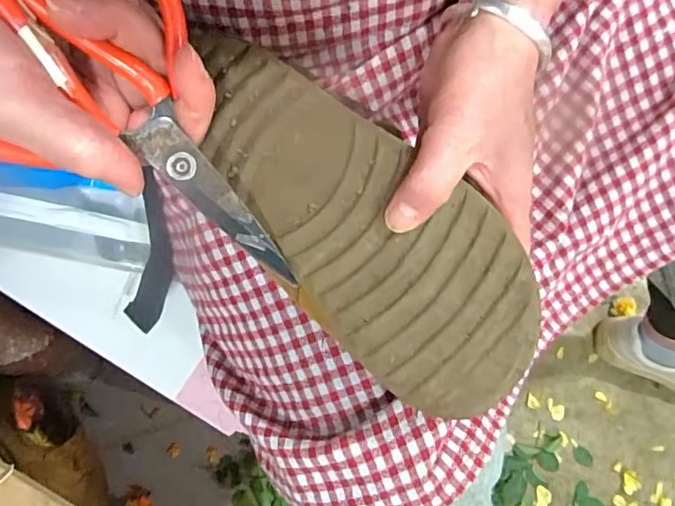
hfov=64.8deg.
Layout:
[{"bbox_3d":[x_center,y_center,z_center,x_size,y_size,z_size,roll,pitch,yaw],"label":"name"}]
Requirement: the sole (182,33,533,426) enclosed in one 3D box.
[{"bbox_3d":[0.009,-0.019,0.250,0.087,0.024,0.211,-41,86,-9],"label":"sole"}]

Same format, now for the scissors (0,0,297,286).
[{"bbox_3d":[-0.084,-0.047,0.211,0.100,0.013,0.179,-39,114,-9],"label":"scissors"}]

